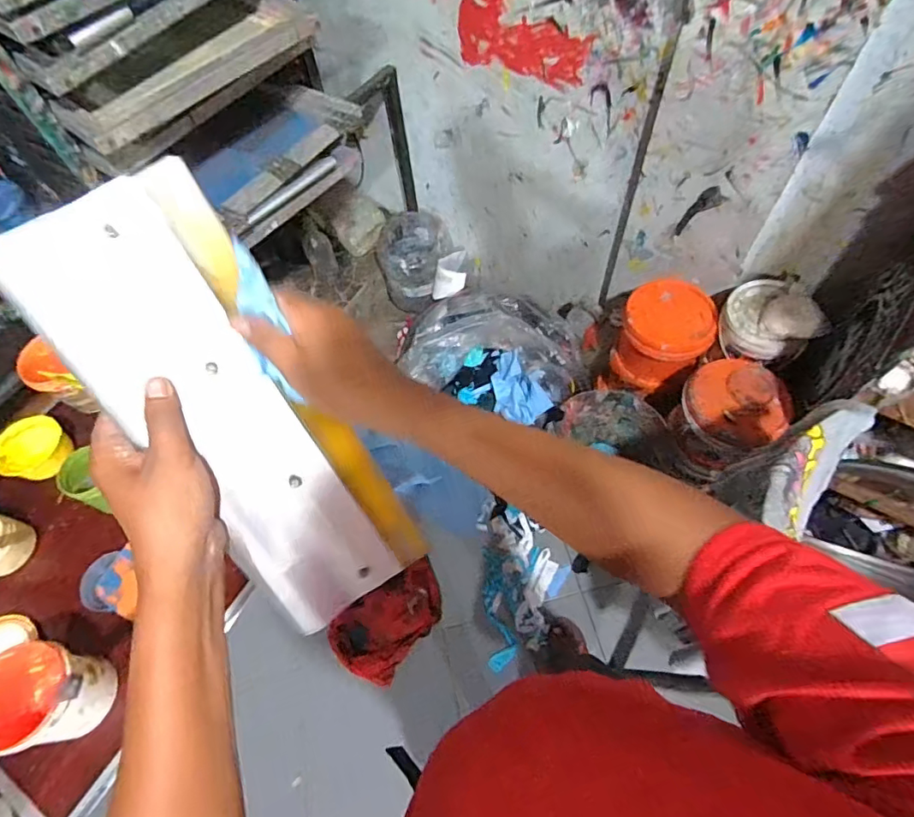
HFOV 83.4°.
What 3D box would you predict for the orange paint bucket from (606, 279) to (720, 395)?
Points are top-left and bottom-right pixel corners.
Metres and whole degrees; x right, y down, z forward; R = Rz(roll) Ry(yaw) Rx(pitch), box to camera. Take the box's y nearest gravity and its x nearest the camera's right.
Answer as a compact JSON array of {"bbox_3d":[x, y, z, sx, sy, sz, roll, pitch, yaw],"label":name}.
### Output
[{"bbox_3d":[0.536,-0.181,1.349,0.213,0.213,0.207,-2,60,3],"label":"orange paint bucket"}]

